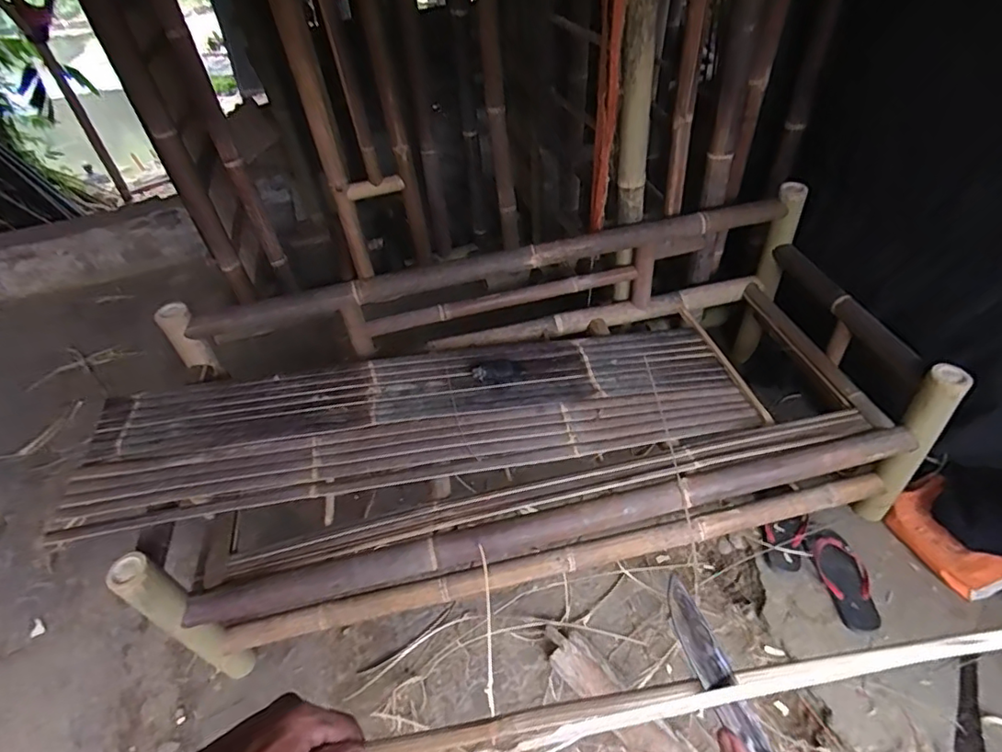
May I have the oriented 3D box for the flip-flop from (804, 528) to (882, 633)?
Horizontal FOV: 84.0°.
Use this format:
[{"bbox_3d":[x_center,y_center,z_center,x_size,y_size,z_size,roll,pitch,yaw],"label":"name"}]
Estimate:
[{"bbox_3d":[0.814,0.475,1.316,0.107,0.042,0.241,-9,44,-3],"label":"flip-flop"}]

